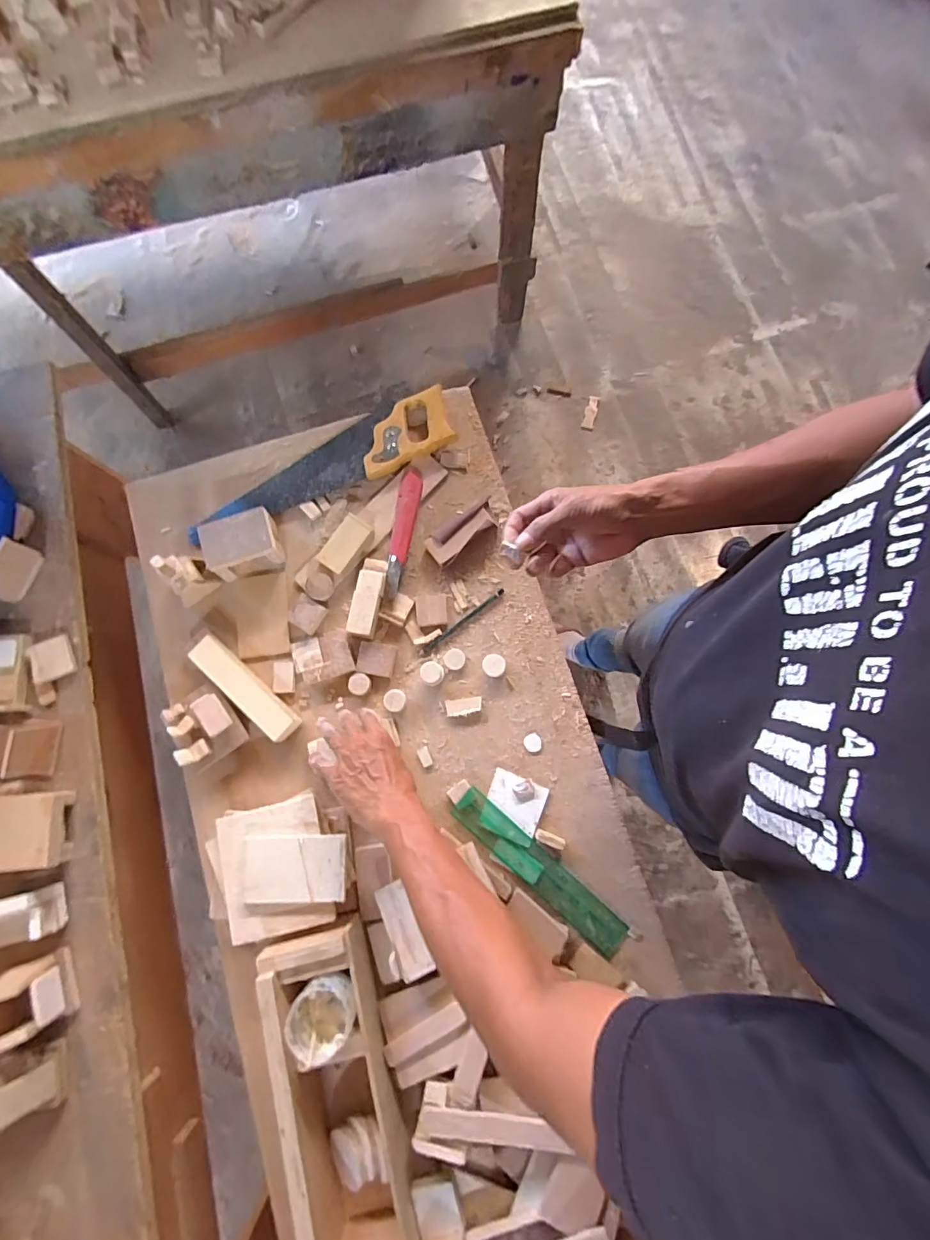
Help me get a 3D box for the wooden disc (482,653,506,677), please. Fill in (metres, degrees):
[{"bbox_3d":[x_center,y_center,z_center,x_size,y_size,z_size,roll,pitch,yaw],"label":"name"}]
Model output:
[{"bbox_3d":[0.039,0.061,0.665,0.031,0.015,0.030,0,78,0],"label":"wooden disc"}]

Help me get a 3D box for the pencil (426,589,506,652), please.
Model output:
[{"bbox_3d":[0.000,0.001,0.685,0.135,0.006,0.012,-37,80,-8],"label":"pencil"}]

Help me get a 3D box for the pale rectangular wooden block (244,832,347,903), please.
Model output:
[{"bbox_3d":[-0.198,0.287,0.576,0.120,0.012,0.073,-2,80,1],"label":"pale rectangular wooden block"}]

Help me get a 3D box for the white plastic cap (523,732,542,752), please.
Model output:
[{"bbox_3d":[0.089,0.161,0.653,0.023,0.004,0.024,0,78,0],"label":"white plastic cap"}]

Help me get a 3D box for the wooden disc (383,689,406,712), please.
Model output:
[{"bbox_3d":[-0.093,0.107,0.661,0.029,0.013,0.029,0,78,0],"label":"wooden disc"}]

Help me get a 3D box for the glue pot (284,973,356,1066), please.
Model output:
[{"bbox_3d":[-0.152,0.425,0.544,0.065,0.060,0.071,16,78,3],"label":"glue pot"}]

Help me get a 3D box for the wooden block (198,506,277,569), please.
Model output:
[{"bbox_3d":[-0.305,-0.107,0.683,0.094,0.053,0.066,-18,80,-2],"label":"wooden block"}]

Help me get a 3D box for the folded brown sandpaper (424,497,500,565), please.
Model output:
[{"bbox_3d":[-0.003,-0.124,0.698,0.108,0.029,0.048,-36,80,-7],"label":"folded brown sandpaper"}]

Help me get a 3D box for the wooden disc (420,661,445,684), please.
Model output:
[{"bbox_3d":[-0.044,0.071,0.664,0.031,0.026,0.030,-10,78,-2],"label":"wooden disc"}]

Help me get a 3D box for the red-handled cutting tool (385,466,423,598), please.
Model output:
[{"bbox_3d":[-0.088,-0.125,0.705,0.031,0.018,0.185,9,78,2],"label":"red-handled cutting tool"}]

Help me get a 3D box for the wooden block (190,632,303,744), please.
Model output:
[{"bbox_3d":[-0.291,0.091,0.662,0.172,0.030,0.042,41,81,8],"label":"wooden block"}]

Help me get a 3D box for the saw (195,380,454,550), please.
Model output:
[{"bbox_3d":[-0.211,-0.226,0.717,0.398,0.034,0.102,-23,79,-5],"label":"saw"}]

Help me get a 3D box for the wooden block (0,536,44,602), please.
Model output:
[{"bbox_3d":[-0.604,-0.063,0.666,0.012,0.068,0.078,18,81,4],"label":"wooden block"}]

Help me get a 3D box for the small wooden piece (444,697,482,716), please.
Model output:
[{"bbox_3d":[-0.002,0.114,0.661,0.048,0.009,0.022,-8,78,-2],"label":"small wooden piece"}]

